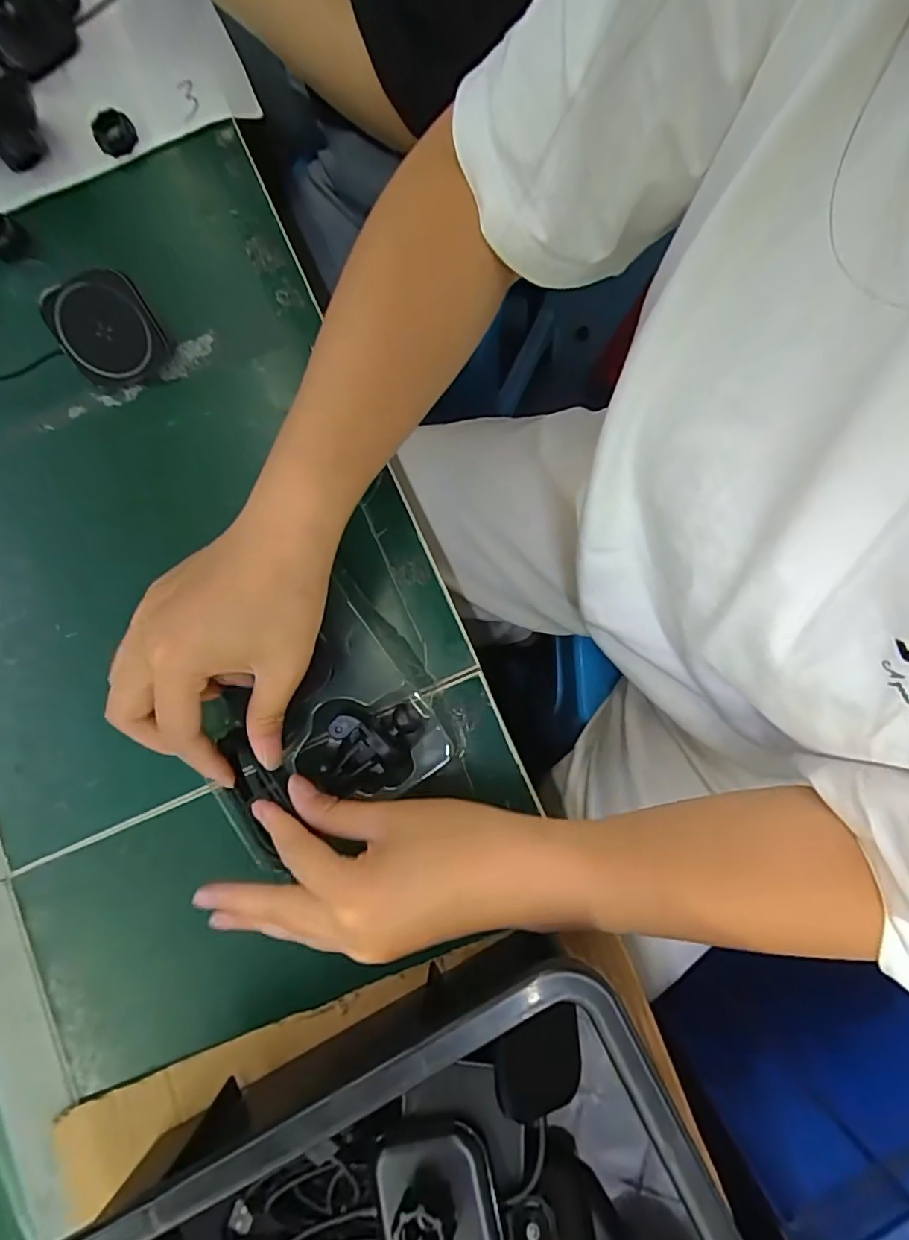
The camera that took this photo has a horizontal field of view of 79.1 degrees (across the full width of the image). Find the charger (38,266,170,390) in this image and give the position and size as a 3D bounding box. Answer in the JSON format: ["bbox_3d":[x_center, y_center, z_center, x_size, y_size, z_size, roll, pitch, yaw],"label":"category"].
[{"bbox_3d":[-0.218,-0.182,0.346,0.058,0.059,0.014,-23,40,1],"label":"charger"}]

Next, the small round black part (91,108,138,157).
[{"bbox_3d":[-0.233,-0.335,0.377,0.027,0.017,0.022,-30,80,-5],"label":"small round black part"}]

